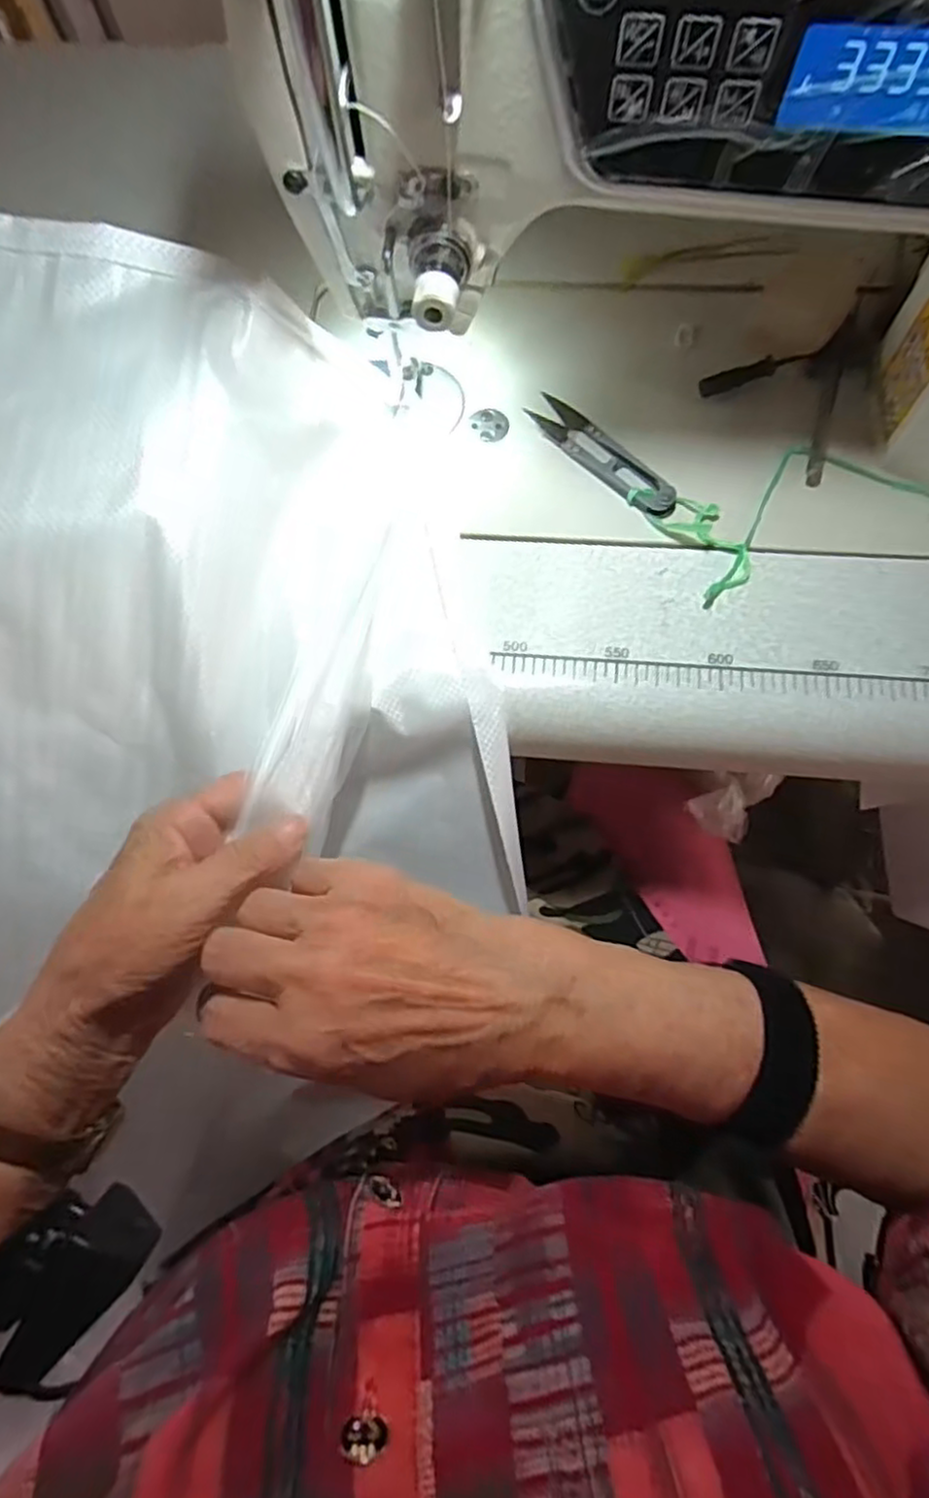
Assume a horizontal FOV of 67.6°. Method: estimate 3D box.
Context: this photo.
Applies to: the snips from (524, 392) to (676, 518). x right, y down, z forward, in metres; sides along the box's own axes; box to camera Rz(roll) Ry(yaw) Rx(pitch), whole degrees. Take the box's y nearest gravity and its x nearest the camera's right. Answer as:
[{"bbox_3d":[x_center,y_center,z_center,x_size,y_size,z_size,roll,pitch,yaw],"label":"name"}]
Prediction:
[{"bbox_3d":[0.074,-0.159,0.375,0.024,0.008,0.099,-41,75,-10],"label":"snips"}]

